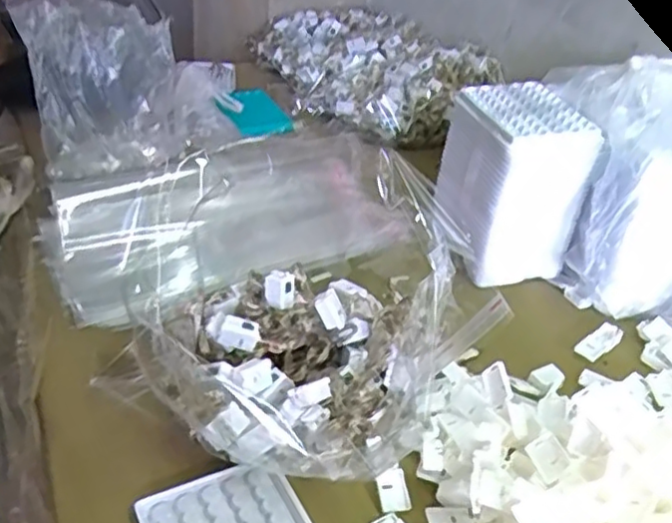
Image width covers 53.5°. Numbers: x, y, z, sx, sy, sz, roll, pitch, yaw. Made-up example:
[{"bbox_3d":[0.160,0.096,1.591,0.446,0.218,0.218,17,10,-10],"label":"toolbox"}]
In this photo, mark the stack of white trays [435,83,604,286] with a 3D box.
[{"bbox_3d":[0.169,-0.078,0.661,0.097,0.154,0.125,-5,35,-16],"label":"stack of white trays"}]

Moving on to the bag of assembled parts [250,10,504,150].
[{"bbox_3d":[0.044,-0.302,1.019,0.228,0.102,0.385,-13,38,-26],"label":"bag of assembled parts"}]

